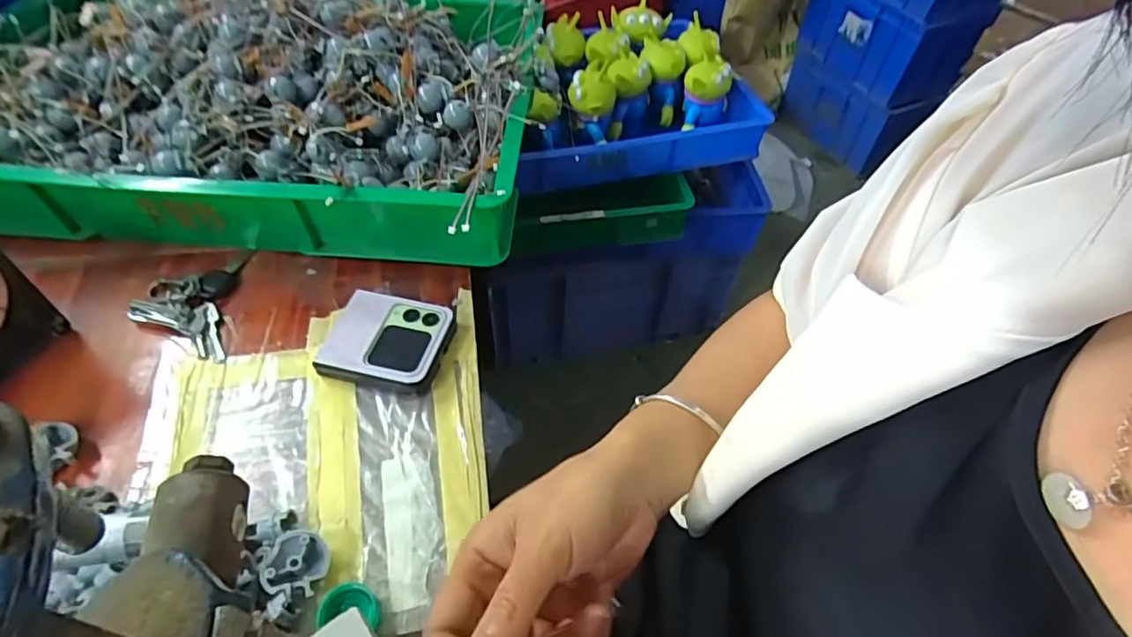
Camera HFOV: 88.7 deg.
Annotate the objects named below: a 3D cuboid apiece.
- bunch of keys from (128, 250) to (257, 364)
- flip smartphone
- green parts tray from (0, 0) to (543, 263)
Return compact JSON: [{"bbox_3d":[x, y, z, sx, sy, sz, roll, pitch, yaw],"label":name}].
[{"bbox_3d":[-0.308,-0.016,0.471,0.078,0.017,0.113,-4,52,-3],"label":"bunch of keys"},{"bbox_3d":[-0.136,0.017,0.445,0.086,0.020,0.076,9,52,7],"label":"flip smartphone"},{"bbox_3d":[-0.319,-0.227,0.570,0.551,0.114,0.357,3,51,2],"label":"green parts tray"}]

